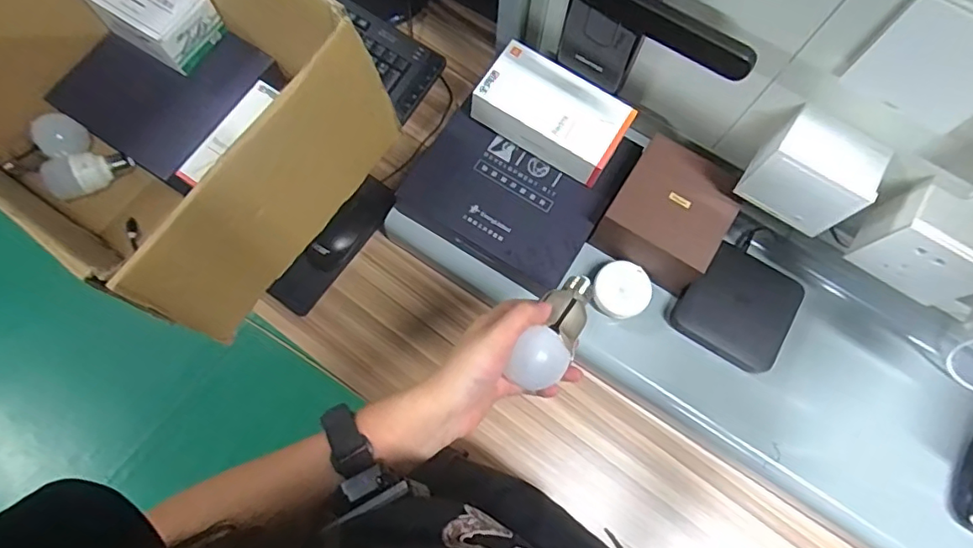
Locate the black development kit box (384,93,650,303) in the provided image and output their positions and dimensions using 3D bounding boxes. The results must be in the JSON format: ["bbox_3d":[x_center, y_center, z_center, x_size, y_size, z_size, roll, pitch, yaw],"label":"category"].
[{"bbox_3d":[0.032,-0.103,0.606,0.199,0.032,0.191,33,76,10],"label":"black development kit box"}]

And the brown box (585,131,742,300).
[{"bbox_3d":[0.190,-0.059,0.580,0.120,0.076,0.123,31,76,9],"label":"brown box"}]

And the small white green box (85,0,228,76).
[{"bbox_3d":[-0.397,-0.313,0.655,0.126,0.065,0.089,33,76,10],"label":"small white green box"}]

